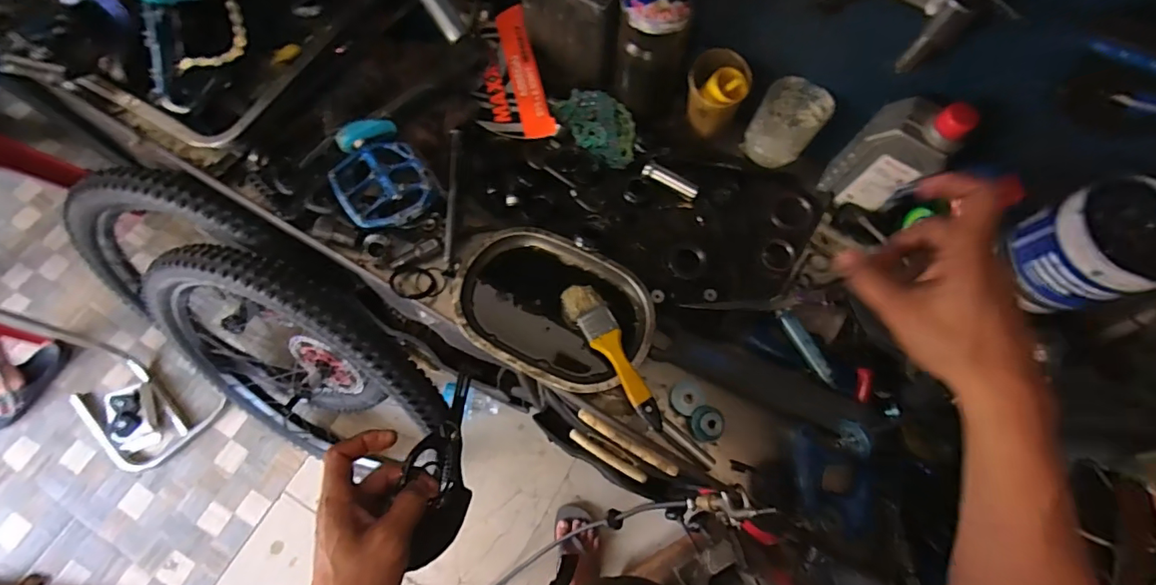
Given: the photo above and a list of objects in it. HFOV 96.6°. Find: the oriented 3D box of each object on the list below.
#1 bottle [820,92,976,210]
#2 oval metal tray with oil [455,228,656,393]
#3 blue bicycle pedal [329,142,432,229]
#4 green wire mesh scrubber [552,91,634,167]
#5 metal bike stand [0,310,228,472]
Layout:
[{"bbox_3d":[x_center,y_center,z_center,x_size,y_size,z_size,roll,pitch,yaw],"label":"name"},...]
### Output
[{"bbox_3d":[0.333,-0.146,0.549,0.085,0.156,0.043,42,75,12],"label":"bottle"},{"bbox_3d":[-0.026,0.019,0.571,0.212,0.026,0.153,29,72,8],"label":"oval metal tray with oil"},{"bbox_3d":[-0.224,-0.122,0.590,0.098,0.026,0.093,-33,75,-12],"label":"blue bicycle pedal"},{"bbox_3d":[0.029,-0.208,0.639,0.112,0.038,0.056,40,74,12],"label":"green wire mesh scrubber"},{"bbox_3d":[-1.144,0.238,1.169,0.403,0.385,0.267,23,72,6],"label":"metal bike stand"}]

